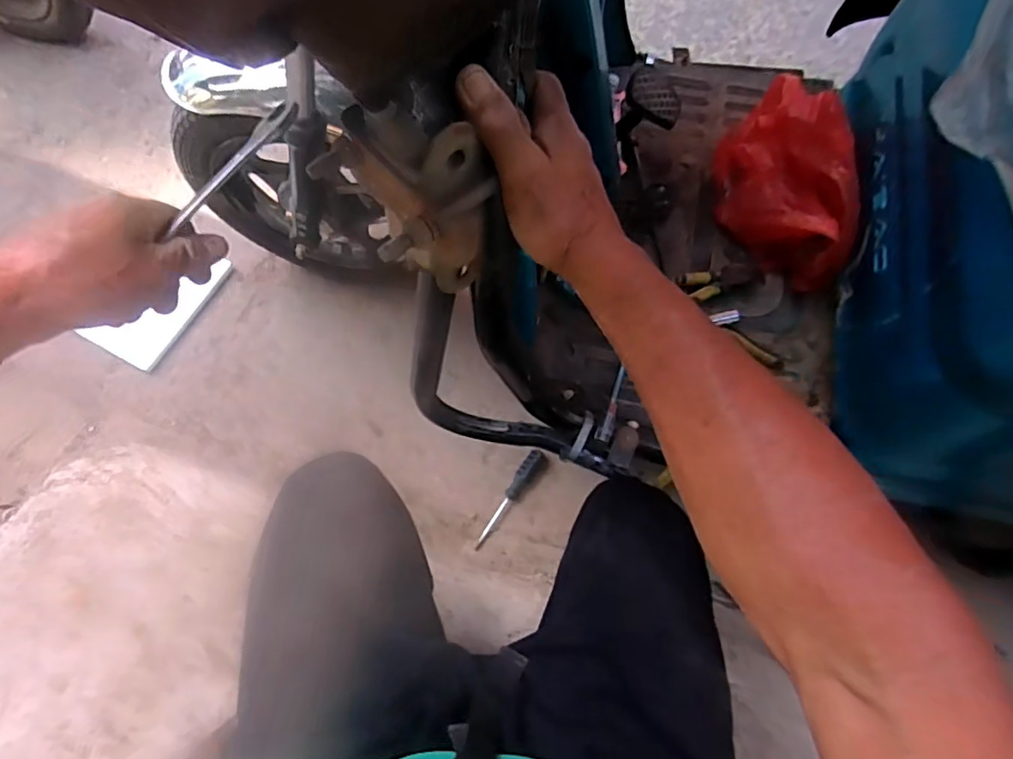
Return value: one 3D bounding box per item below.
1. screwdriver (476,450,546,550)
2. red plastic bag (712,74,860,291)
[{"bbox_3d":[0.005,0.203,0.977,0.031,0.028,0.189,33,85,13],"label":"screwdriver"},{"bbox_3d":[0.367,-0.256,0.760,0.138,0.136,0.268,-2,68,1],"label":"red plastic bag"}]

